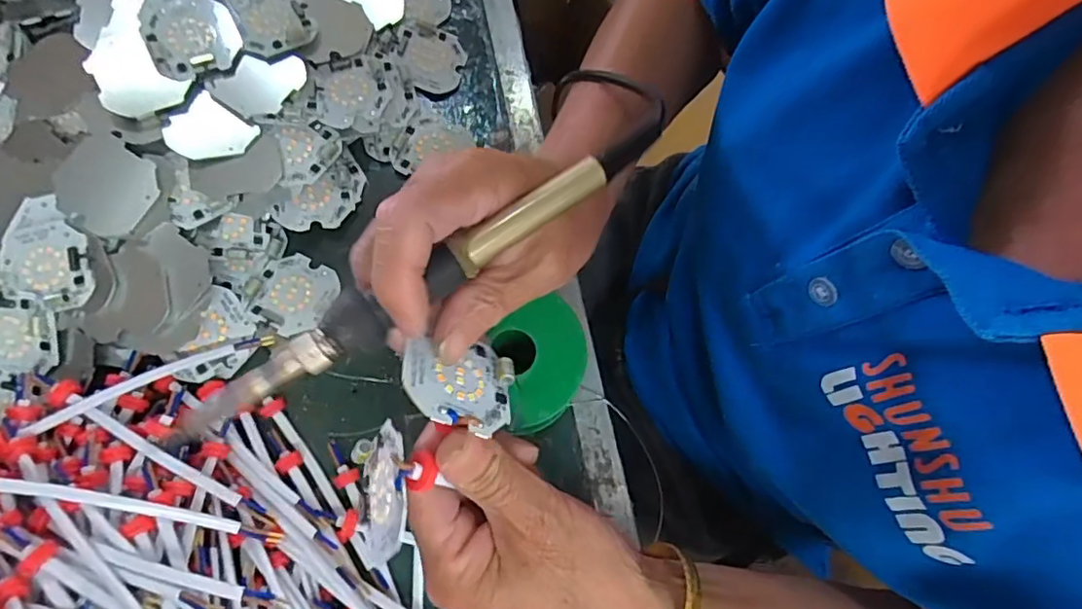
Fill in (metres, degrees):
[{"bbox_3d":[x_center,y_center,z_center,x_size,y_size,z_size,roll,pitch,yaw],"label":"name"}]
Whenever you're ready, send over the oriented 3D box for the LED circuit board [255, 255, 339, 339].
[{"bbox_3d":[-0.141,-0.006,0.331,0.039,0.009,0.045,23,75,2],"label":"LED circuit board"}]

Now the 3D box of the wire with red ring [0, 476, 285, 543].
[{"bbox_3d":[-0.187,0.091,0.256,0.136,0.009,0.013,21,74,-20],"label":"wire with red ring"}]

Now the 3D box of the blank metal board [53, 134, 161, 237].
[{"bbox_3d":[-0.229,-0.062,0.301,0.047,0.004,0.045,33,85,-4],"label":"blank metal board"}]

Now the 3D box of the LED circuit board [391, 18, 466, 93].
[{"bbox_3d":[-0.074,-0.163,0.376,0.046,0.007,0.048,18,71,-15],"label":"LED circuit board"}]

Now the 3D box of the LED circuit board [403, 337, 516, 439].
[{"bbox_3d":[-0.028,0.029,0.213,0.008,0.048,0.038,-45,59,28],"label":"LED circuit board"}]

